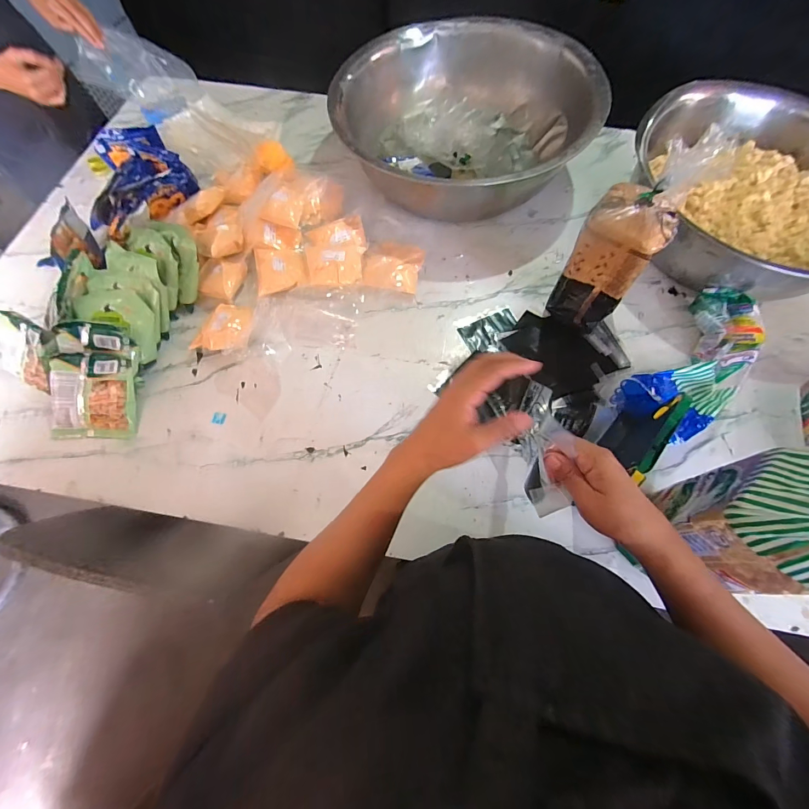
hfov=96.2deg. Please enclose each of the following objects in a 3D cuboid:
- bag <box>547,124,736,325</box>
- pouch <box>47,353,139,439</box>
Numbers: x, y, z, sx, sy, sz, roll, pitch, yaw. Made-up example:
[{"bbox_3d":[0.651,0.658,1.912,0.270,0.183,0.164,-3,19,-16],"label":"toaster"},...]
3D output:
[{"bbox_3d":[0.357,-0.270,0.602,0.123,0.319,0.101,30,69,13],"label":"bag"},{"bbox_3d":[-0.551,-0.014,0.641,0.135,0.023,0.147,0,92,-2],"label":"pouch"}]

